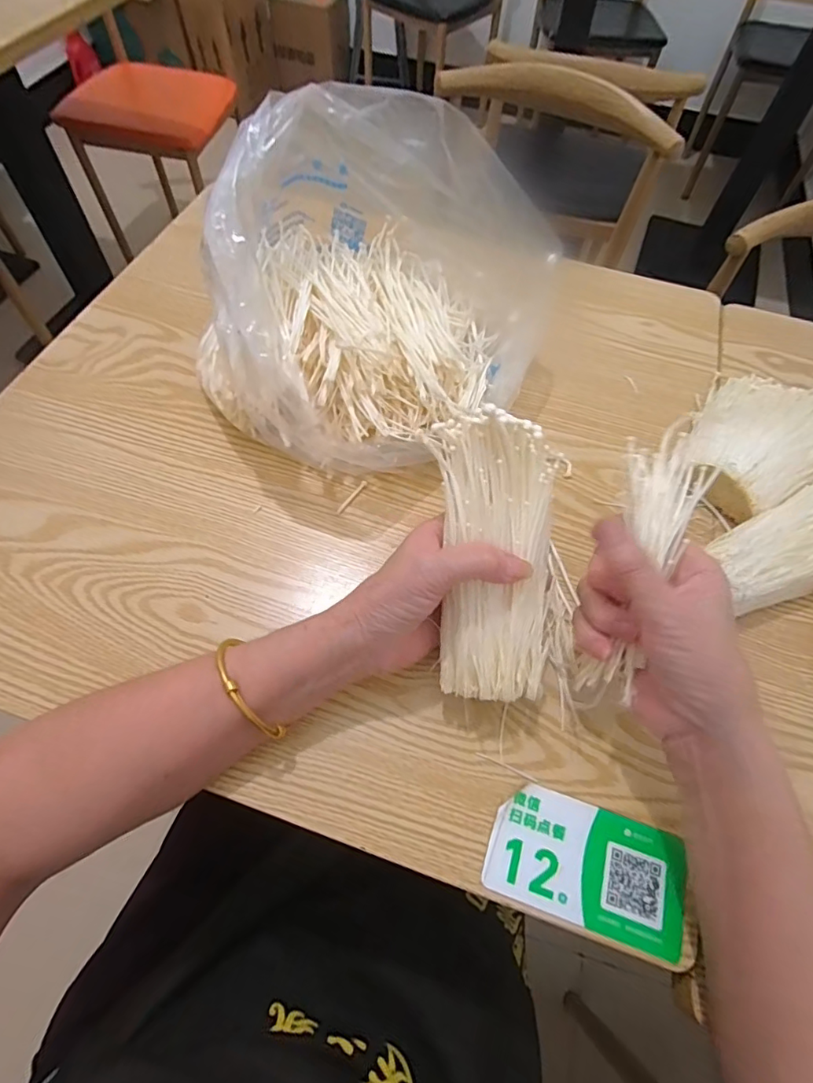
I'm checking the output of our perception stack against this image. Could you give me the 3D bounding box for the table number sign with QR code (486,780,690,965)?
[{"bbox_3d":[0.101,0.181,0.287,0.106,0.004,0.059,18,63,7],"label":"table number sign with QR code"}]

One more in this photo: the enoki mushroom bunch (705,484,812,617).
[{"bbox_3d":[0.282,0.006,0.369,0.151,0.049,0.066,-27,66,-16],"label":"enoki mushroom bunch"}]

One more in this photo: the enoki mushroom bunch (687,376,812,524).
[{"bbox_3d":[0.295,-0.081,0.421,0.113,0.049,0.147,41,67,17],"label":"enoki mushroom bunch"}]

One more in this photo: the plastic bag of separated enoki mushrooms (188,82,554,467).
[{"bbox_3d":[-0.010,-0.185,0.388,0.239,0.173,0.223,7,62,1],"label":"plastic bag of separated enoki mushrooms"}]

